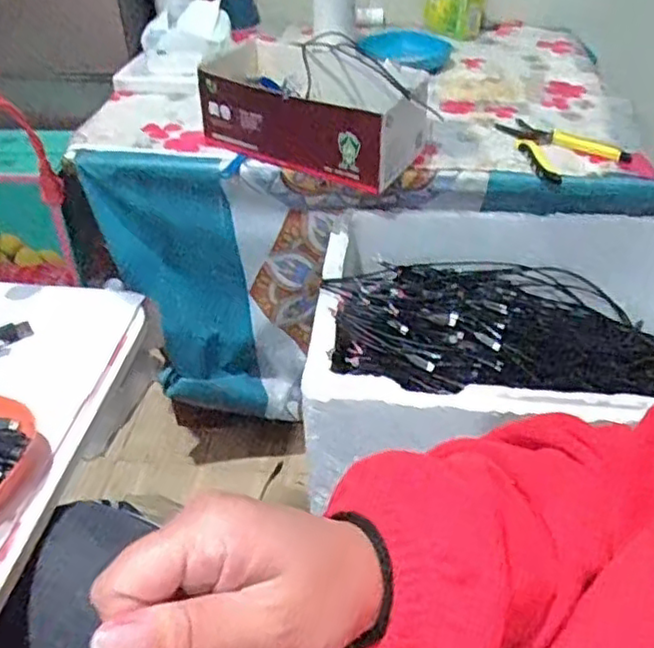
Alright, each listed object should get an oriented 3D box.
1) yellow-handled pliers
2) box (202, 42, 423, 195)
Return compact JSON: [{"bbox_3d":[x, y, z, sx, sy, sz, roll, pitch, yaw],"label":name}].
[{"bbox_3d":[0.281,-0.222,0.836,0.120,0.021,0.143,-13,41,-15],"label":"yellow-handled pliers"},{"bbox_3d":[-0.017,-0.246,0.811,0.256,0.091,0.115,19,43,22],"label":"box"}]

